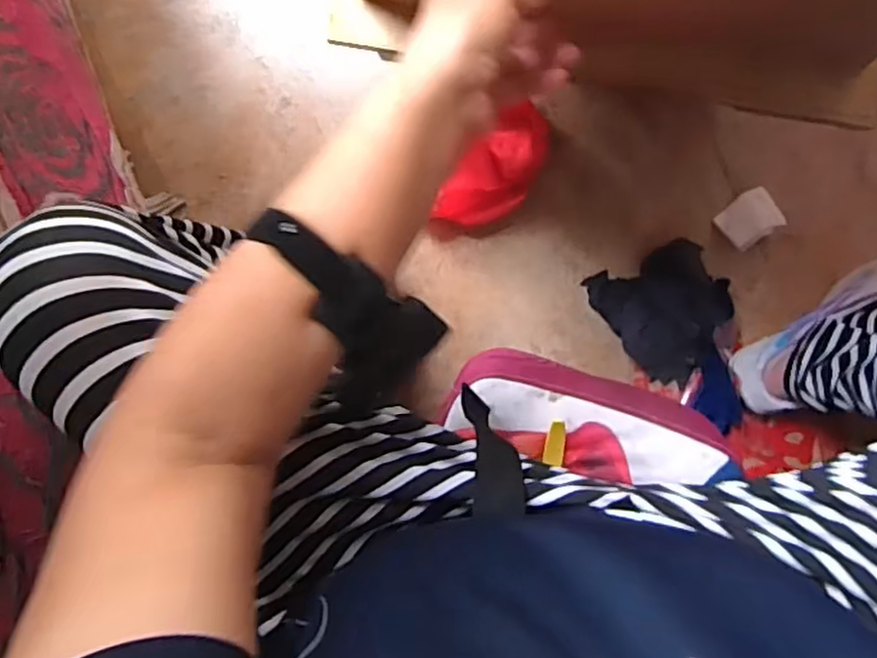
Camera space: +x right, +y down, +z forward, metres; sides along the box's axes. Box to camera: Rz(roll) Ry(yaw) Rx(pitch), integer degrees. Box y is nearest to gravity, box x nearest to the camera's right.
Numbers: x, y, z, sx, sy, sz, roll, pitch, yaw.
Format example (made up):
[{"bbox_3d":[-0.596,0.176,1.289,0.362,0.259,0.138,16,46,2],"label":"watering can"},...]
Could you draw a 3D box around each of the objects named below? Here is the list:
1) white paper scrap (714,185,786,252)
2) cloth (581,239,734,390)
[{"bbox_3d":[0.354,-0.126,0.764,0.069,0.035,0.053,-36,93,5],"label":"white paper scrap"},{"bbox_3d":[0.268,-0.018,0.777,0.128,0.049,0.158,-35,93,5],"label":"cloth"}]

